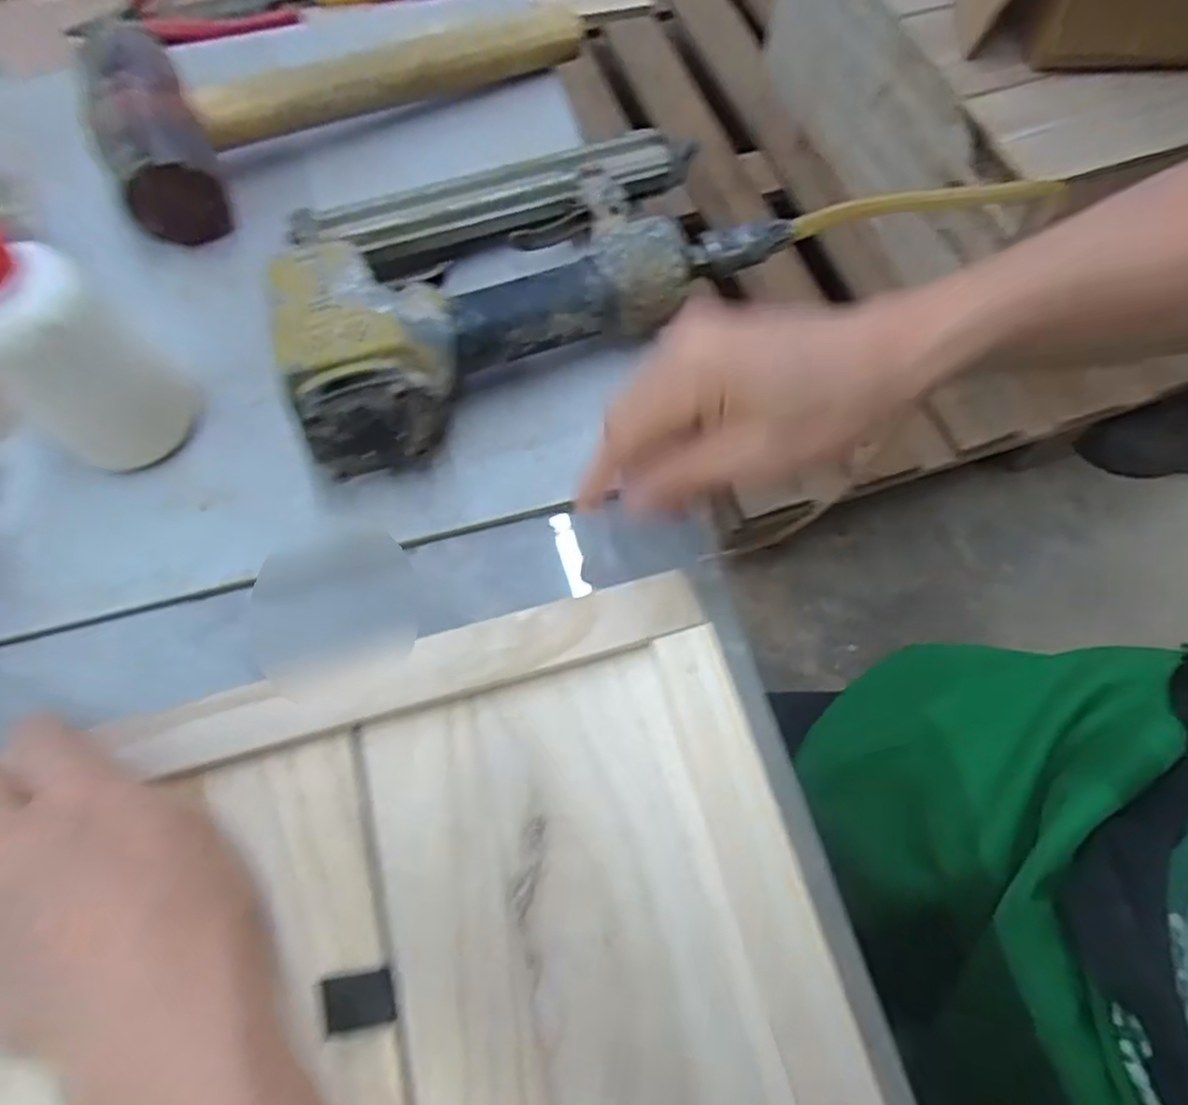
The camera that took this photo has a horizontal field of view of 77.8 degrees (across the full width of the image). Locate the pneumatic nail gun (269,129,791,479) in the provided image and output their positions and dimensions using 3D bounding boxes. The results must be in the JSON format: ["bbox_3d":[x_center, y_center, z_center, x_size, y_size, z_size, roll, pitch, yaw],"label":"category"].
[{"bbox_3d":[-0.040,-0.148,0.365,0.236,0.065,0.155,-23,68,-9],"label":"pneumatic nail gun"}]

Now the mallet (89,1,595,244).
[{"bbox_3d":[-0.149,-0.285,0.430,0.290,0.068,0.091,-34,70,-14],"label":"mallet"}]

